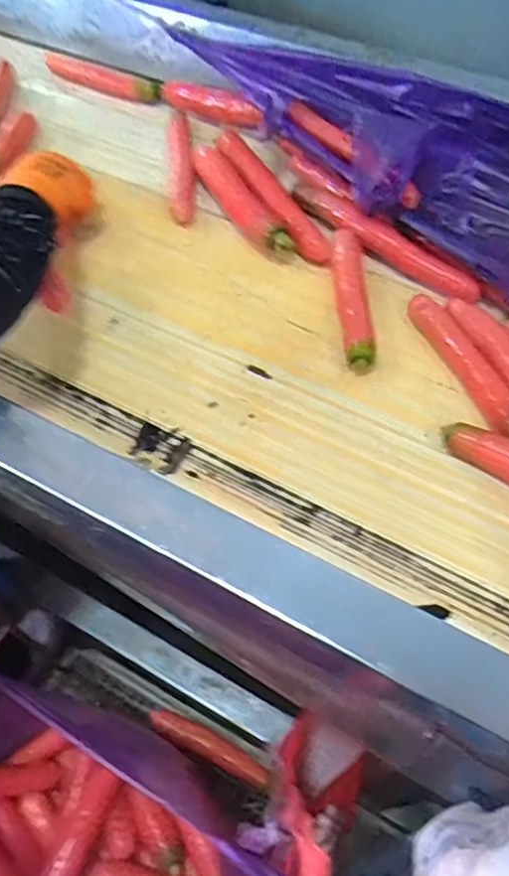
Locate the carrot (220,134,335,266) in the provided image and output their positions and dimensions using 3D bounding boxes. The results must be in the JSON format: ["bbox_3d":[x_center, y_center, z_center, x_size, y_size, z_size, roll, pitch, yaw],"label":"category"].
[{"bbox_3d":[0.017,-0.347,0.812,0.045,0.035,0.305,-22,64,-17],"label":"carrot"}]

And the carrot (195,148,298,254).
[{"bbox_3d":[-0.018,-0.321,0.796,0.042,0.040,0.247,-24,65,-18],"label":"carrot"}]

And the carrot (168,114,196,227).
[{"bbox_3d":[-0.108,-0.413,0.858,0.036,0.036,0.248,-2,60,-6],"label":"carrot"}]

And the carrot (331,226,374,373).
[{"bbox_3d":[0.117,-0.172,0.706,0.037,0.025,0.223,2,60,-4],"label":"carrot"}]

